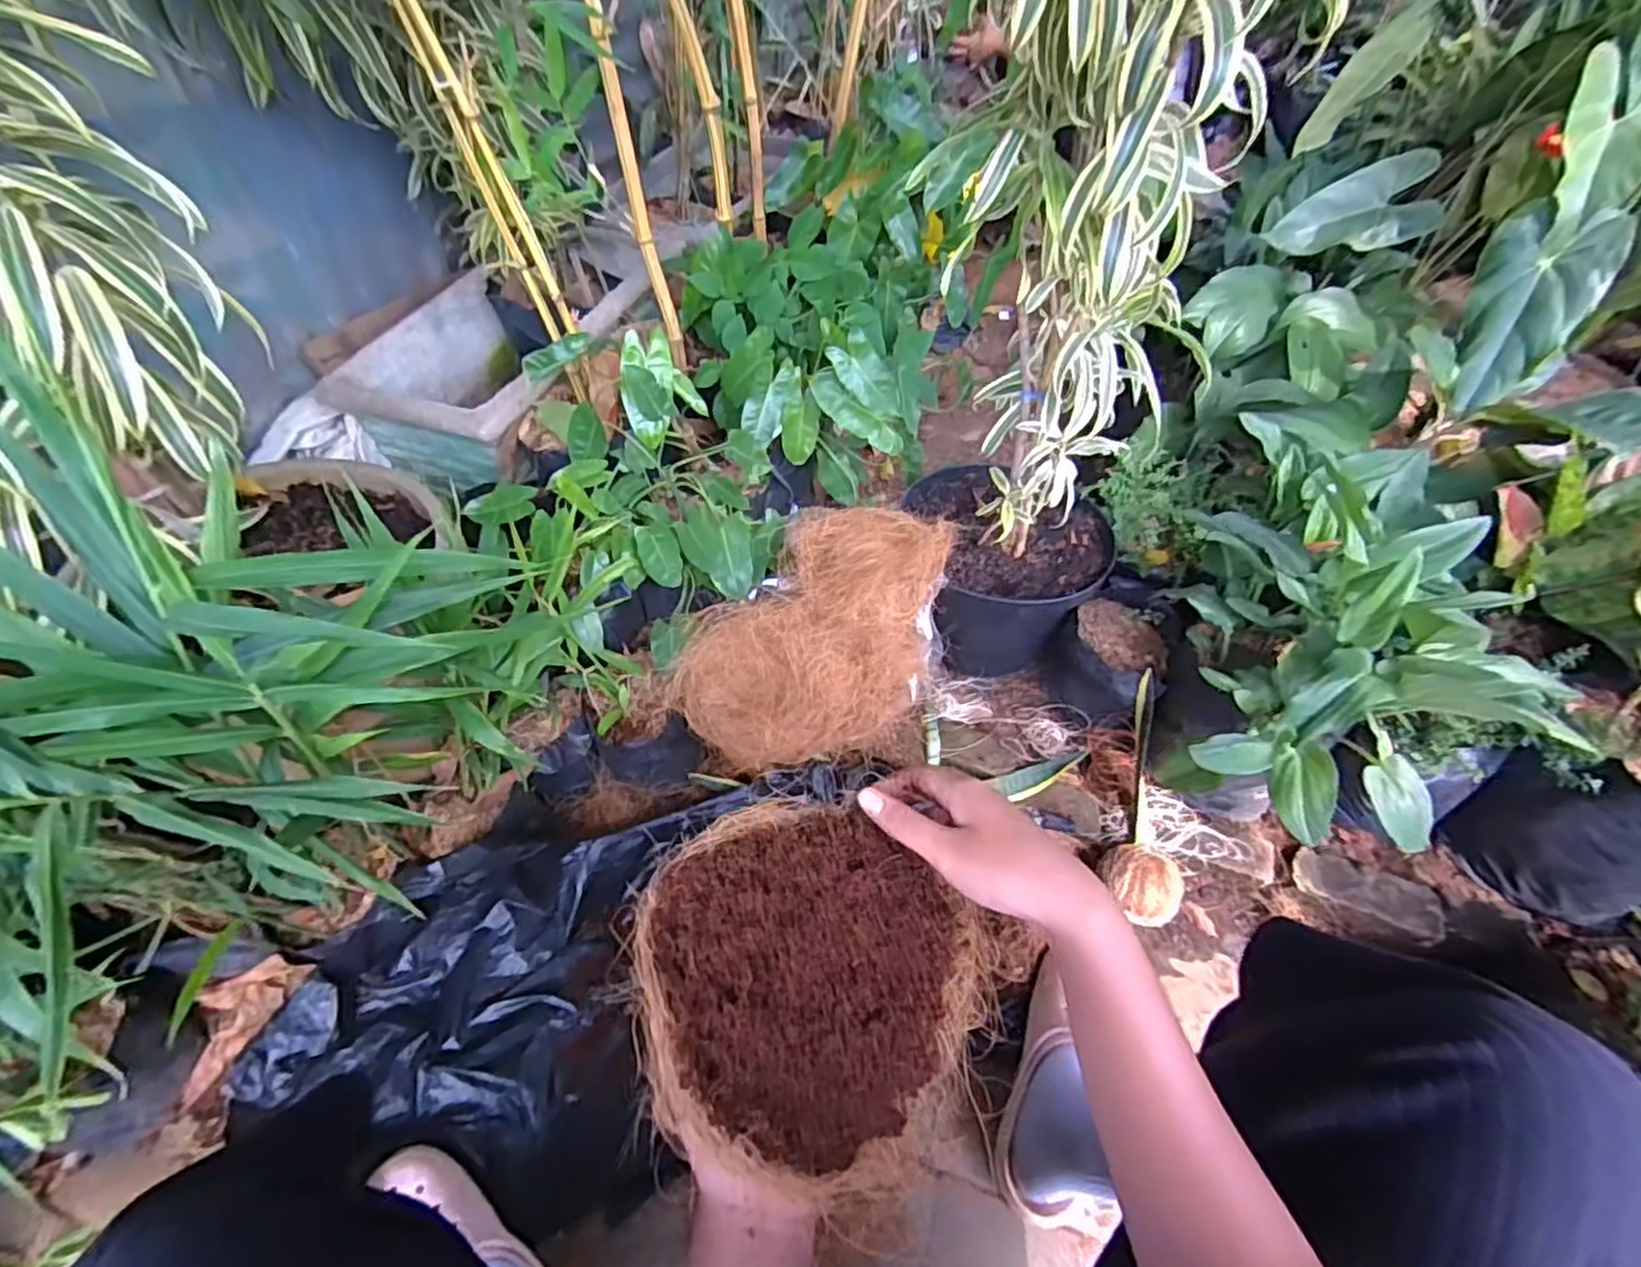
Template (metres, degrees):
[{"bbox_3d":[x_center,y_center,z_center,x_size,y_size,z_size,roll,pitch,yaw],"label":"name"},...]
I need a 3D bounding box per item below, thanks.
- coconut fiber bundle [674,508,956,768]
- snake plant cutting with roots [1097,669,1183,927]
[{"bbox_3d":[0.014,-0.010,0.819,0.217,0.137,0.339,37,58,23],"label":"coconut fiber bundle"},{"bbox_3d":[0.382,0.192,0.844,0.081,0.075,0.281,8,67,2],"label":"snake plant cutting with roots"}]

